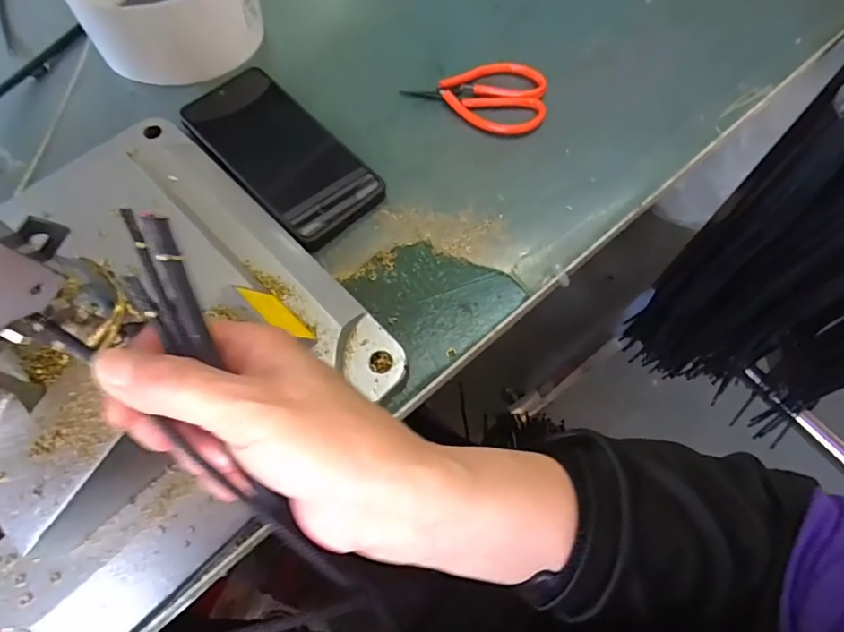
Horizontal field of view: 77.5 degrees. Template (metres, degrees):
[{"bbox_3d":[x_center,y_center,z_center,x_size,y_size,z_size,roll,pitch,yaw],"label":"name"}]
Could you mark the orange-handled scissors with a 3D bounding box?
[{"bbox_3d":[0.044,-0.179,0.421,0.110,0.014,0.055,10,66,4],"label":"orange-handled scissors"}]

